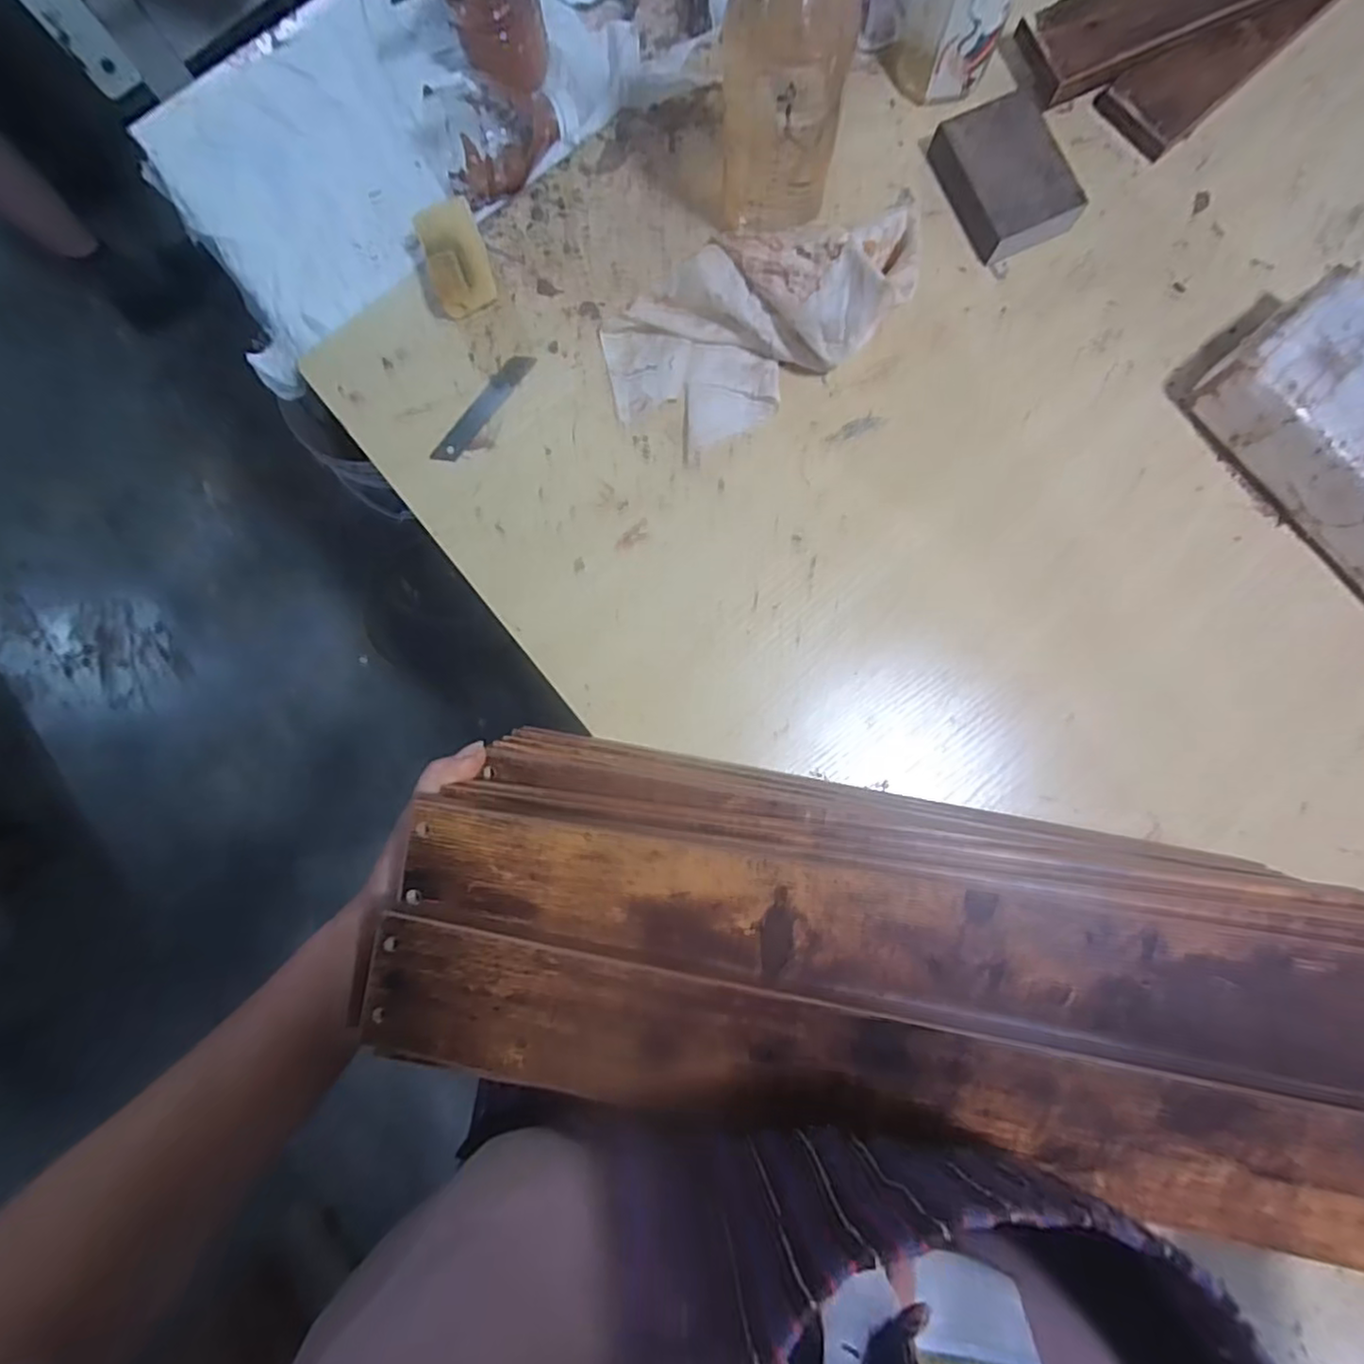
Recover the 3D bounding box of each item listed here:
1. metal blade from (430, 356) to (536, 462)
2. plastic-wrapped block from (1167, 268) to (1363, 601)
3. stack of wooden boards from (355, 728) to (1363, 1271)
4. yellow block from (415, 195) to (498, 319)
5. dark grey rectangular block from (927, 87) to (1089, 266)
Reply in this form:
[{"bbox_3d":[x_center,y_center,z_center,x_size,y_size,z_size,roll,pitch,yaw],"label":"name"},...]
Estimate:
[{"bbox_3d":[-0.141,-0.195,0.462,0.018,0.004,0.097,36,86,4],"label":"metal blade"},{"bbox_3d":[0.447,-0.156,0.428,0.109,0.065,0.226,-37,85,-3],"label":"plastic-wrapped block"},{"bbox_3d":[0.099,0.134,0.330,0.449,0.121,0.144,9,85,6],"label":"stack of wooden boards"},{"bbox_3d":[-0.156,-0.295,0.458,0.039,0.036,0.066,-17,85,-1],"label":"yellow block"},{"bbox_3d":[0.233,-0.359,0.467,0.071,0.029,0.102,-24,85,-2],"label":"dark grey rectangular block"}]

